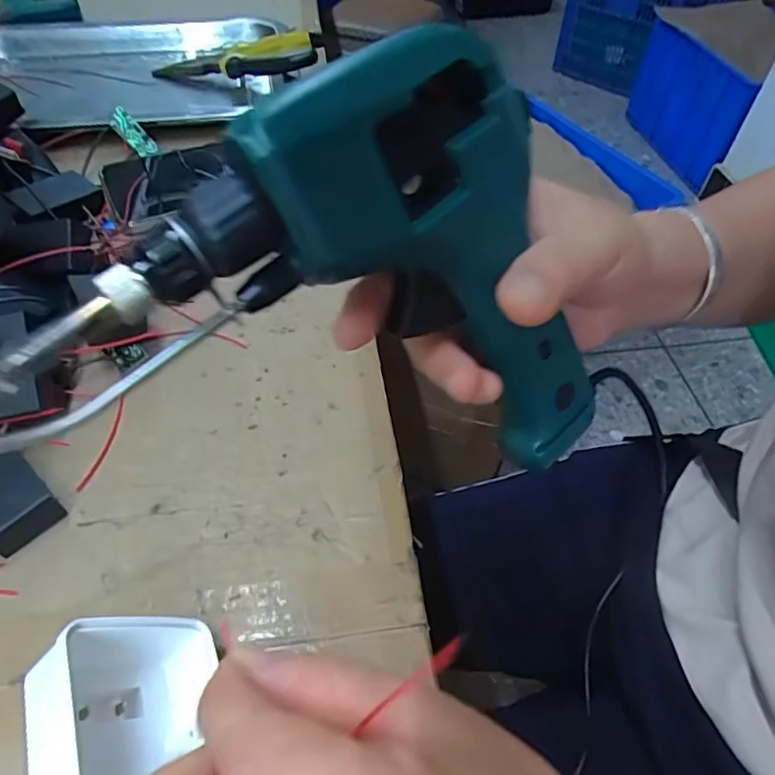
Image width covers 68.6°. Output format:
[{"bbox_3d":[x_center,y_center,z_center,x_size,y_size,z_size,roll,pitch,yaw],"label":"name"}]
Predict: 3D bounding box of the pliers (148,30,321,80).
[{"bbox_3d":[-0.137,-0.291,0.509,0.157,0.020,0.059,-2,50,13],"label":"pliers"}]

